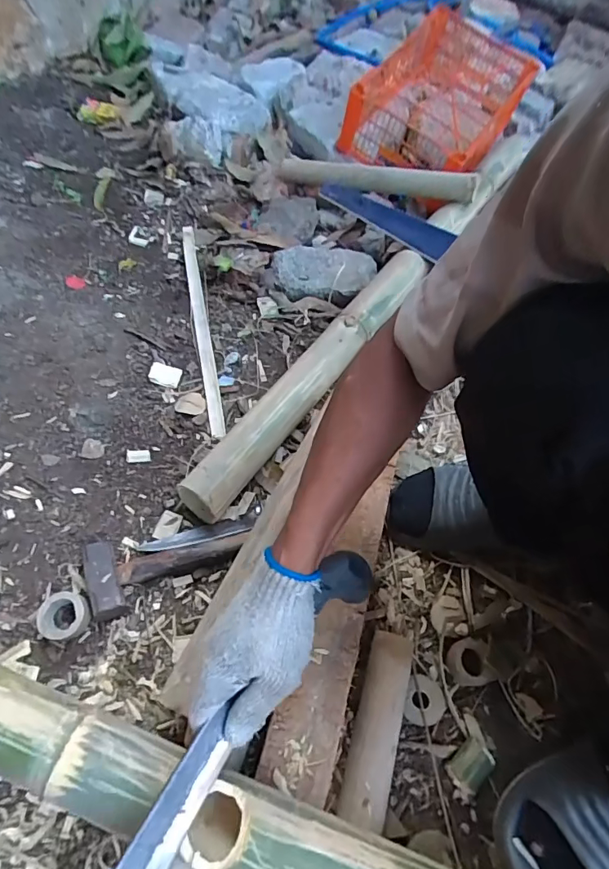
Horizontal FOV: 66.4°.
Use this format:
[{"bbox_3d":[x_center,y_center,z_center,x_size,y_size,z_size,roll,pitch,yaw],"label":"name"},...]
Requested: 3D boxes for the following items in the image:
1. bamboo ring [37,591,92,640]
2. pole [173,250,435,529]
[{"bbox_3d":[-0.257,0.193,0.498,0.042,0.028,0.048,31,60,16],"label":"bamboo ring"},{"bbox_3d":[0.029,-0.098,0.692,0.062,0.065,0.546,32,61,17],"label":"pole"}]

